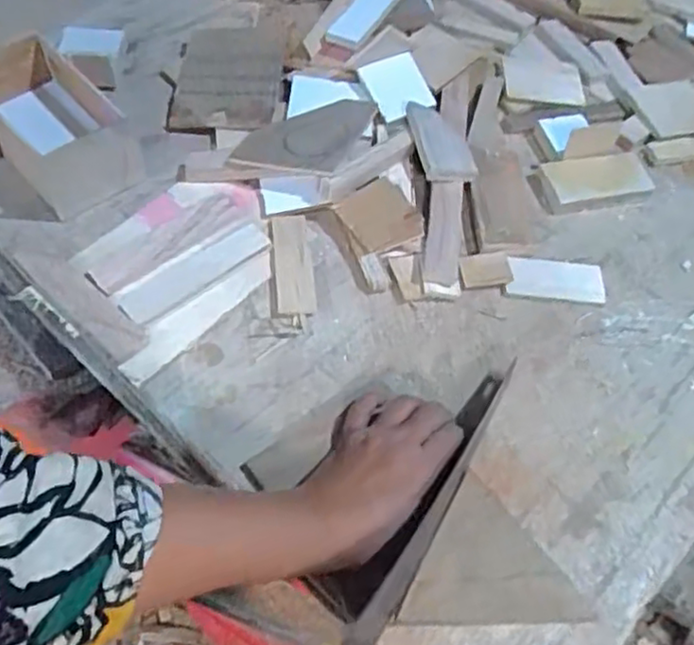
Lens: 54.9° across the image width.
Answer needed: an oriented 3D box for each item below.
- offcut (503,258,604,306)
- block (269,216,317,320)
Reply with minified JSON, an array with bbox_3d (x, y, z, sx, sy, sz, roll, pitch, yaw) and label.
[{"bbox_3d":[0.182,-0.040,0.583,0.087,0.010,0.041,6,55,1],"label":"offcut"},{"bbox_3d":[-0.049,-0.051,0.579,0.038,0.012,0.102,-3,55,-6],"label":"block"}]

